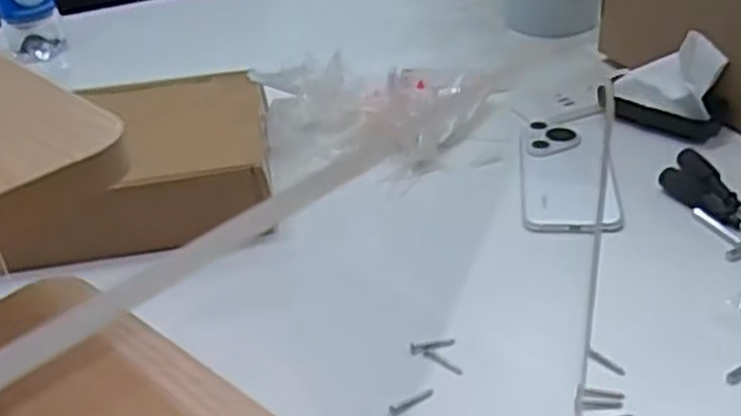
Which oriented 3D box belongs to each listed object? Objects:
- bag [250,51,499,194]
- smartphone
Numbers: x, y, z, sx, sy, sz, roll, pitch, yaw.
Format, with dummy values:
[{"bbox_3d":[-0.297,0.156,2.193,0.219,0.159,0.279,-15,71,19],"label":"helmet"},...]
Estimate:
[{"bbox_3d":[0.017,-0.089,0.702,0.226,0.043,0.164,-9,34,-8],"label":"bag"},{"bbox_3d":[0.160,-0.033,0.629,0.074,0.012,0.169,2,34,8],"label":"smartphone"}]

